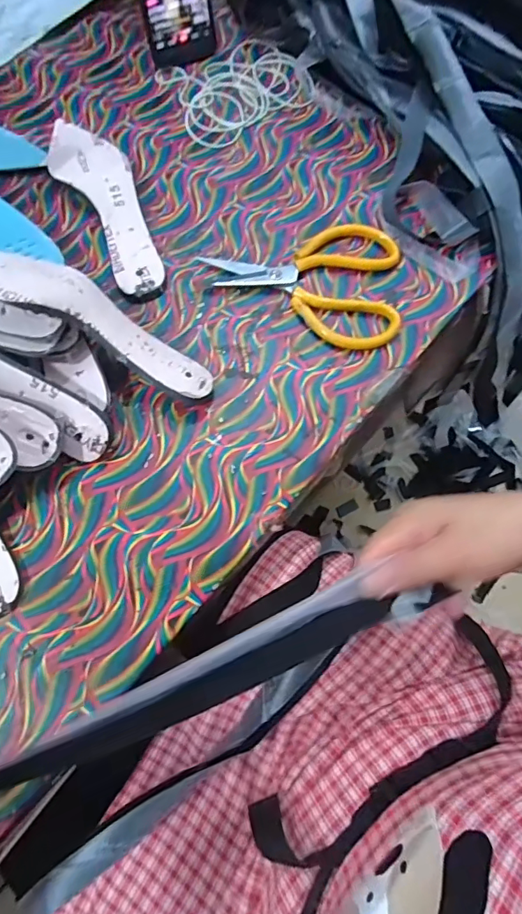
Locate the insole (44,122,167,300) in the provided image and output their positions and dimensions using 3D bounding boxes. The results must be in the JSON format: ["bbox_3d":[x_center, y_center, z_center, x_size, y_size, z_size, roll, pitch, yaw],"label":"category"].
[{"bbox_3d":[-0.153,-0.256,0.473,0.065,0.022,0.237,-30,75,-11],"label":"insole"}]

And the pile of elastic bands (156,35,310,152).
[{"bbox_3d":[-0.025,-0.416,0.541,0.155,0.006,0.132,-29,74,-11],"label":"pile of elastic bands"}]

